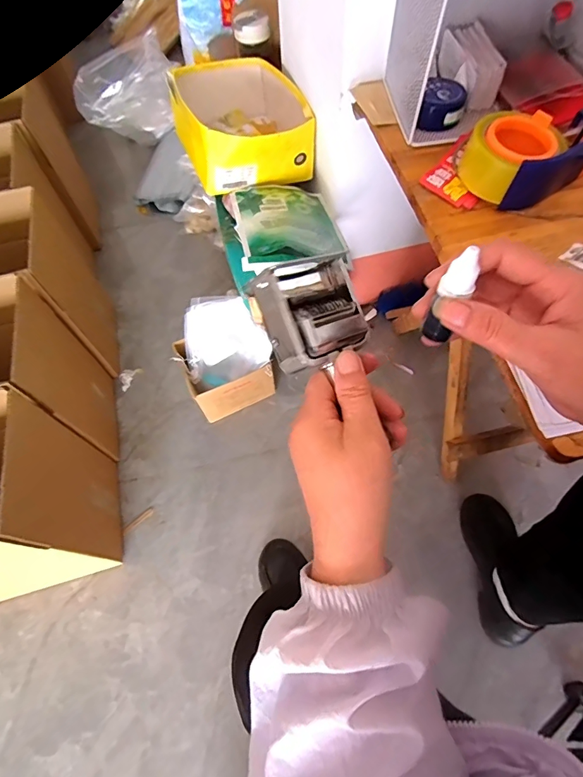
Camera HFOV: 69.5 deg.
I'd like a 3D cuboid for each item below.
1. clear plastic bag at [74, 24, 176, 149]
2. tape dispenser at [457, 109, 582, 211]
[{"bbox_3d":[-0.490,-0.884,1.275,0.177,0.220,0.296,13,65,9],"label":"clear plastic bag"},{"bbox_3d":[0.270,-0.270,0.473,0.157,0.063,0.096,-32,66,-13],"label":"tape dispenser"}]

